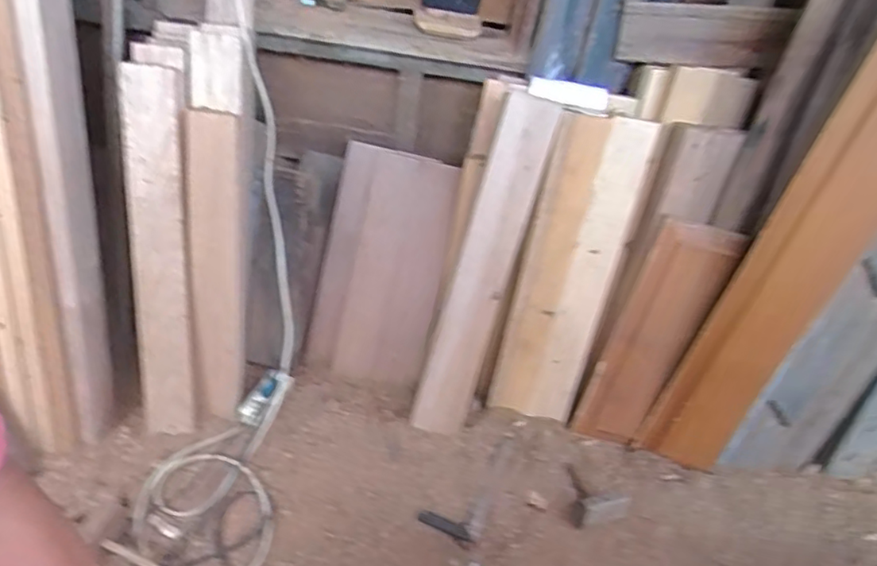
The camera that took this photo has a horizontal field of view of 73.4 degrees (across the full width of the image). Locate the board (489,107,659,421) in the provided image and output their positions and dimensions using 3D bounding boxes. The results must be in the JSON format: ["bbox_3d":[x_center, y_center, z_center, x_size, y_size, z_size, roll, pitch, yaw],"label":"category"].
[{"bbox_3d":[0.288,-0.005,1.320,0.216,0.726,0.051,9,25,-4],"label":"board"}]

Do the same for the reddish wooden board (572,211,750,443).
[{"bbox_3d":[0.495,0.131,1.379,0.171,0.568,0.030,22,21,10],"label":"reddish wooden board"}]

